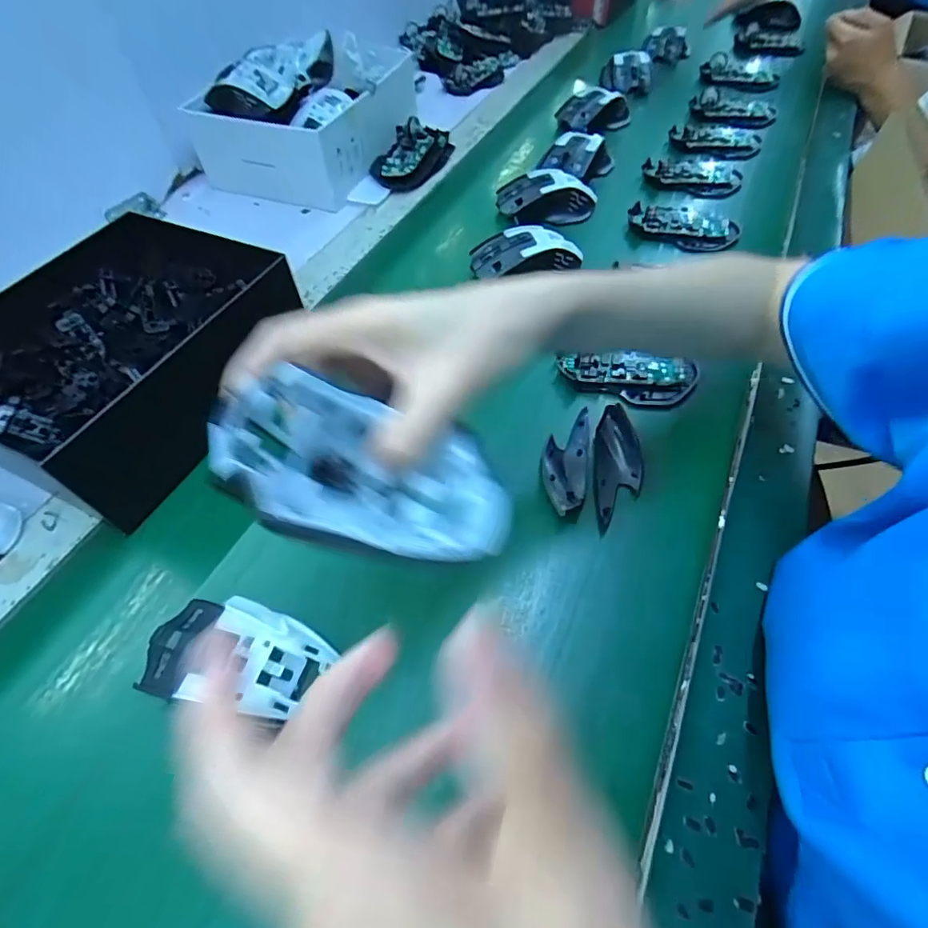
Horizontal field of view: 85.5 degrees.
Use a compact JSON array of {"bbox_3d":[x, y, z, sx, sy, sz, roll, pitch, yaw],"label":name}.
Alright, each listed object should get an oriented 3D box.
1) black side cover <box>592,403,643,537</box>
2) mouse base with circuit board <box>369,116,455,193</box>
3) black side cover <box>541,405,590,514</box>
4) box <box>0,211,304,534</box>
[{"bbox_3d":[0.114,0.002,0.372,0.034,0.023,0.098,7,55,8],"label":"black side cover"},{"bbox_3d":[-0.069,-0.402,0.645,0.084,0.042,0.145,11,56,11],"label":"mouse base with circuit board"},{"bbox_3d":[0.076,-0.003,0.374,0.033,0.021,0.099,9,55,9],"label":"black side cover"},{"bbox_3d":[-0.275,-0.093,0.411,0.192,0.083,0.219,21,58,17],"label":"box"}]

